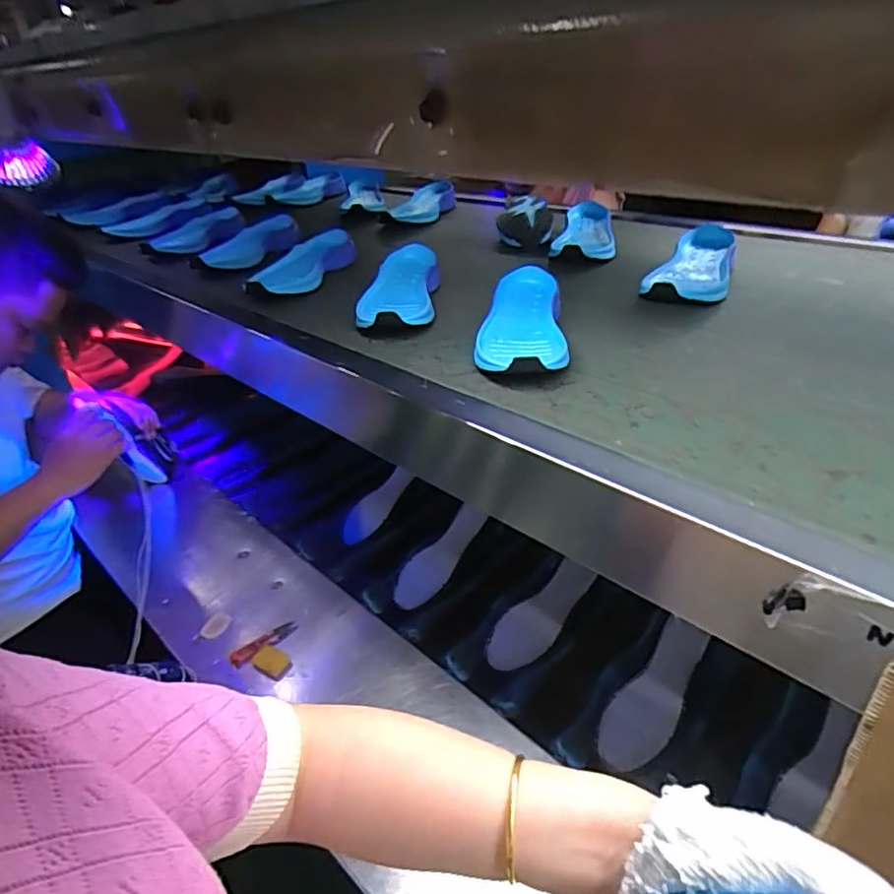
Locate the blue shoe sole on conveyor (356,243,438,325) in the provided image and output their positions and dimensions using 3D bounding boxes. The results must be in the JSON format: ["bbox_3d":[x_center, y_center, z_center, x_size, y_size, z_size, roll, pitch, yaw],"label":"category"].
[{"bbox_3d":[-0.063,-0.210,0.782,0.096,0.046,0.252,-1,33,4],"label":"blue shoe sole on conveyor"}]

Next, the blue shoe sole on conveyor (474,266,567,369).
[{"bbox_3d":[0.084,-0.138,0.664,0.101,0.043,0.251,0,33,5],"label":"blue shoe sole on conveyor"}]

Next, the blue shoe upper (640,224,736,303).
[{"bbox_3d":[0.343,-0.248,0.805,0.094,0.045,0.278,14,37,25],"label":"blue shoe upper"}]

